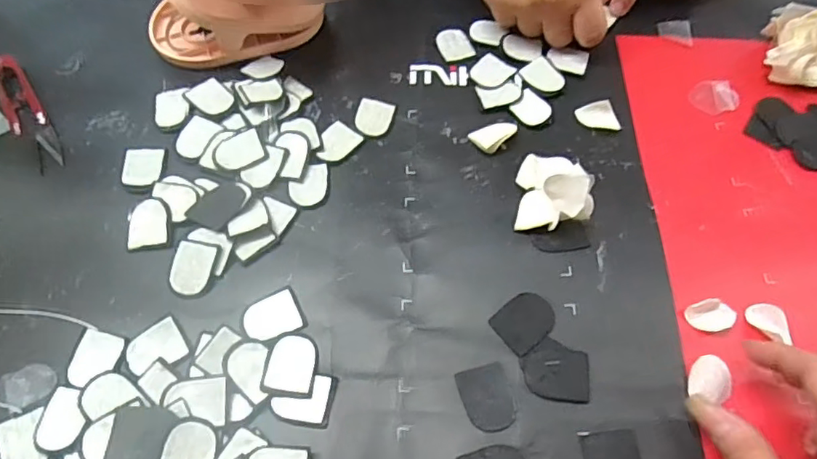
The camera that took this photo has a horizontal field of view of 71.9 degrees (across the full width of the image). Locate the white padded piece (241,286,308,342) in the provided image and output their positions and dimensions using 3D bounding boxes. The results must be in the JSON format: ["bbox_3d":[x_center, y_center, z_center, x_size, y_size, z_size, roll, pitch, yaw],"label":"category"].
[{"bbox_3d":[-0.076,0.048,0.315,0.032,0.004,0.027,-22,64,-14],"label":"white padded piece"}]

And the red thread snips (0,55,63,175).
[{"bbox_3d":[-0.258,-0.081,0.377,0.023,0.011,0.101,-28,66,-17],"label":"red thread snips"}]

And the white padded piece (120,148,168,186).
[{"bbox_3d":[-0.169,-0.041,0.358,0.024,0.004,0.030,-2,61,-4],"label":"white padded piece"}]

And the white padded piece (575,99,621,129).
[{"bbox_3d":[0.134,-0.081,0.396,0.027,0.010,0.021,-5,62,-6],"label":"white padded piece"}]

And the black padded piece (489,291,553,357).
[{"bbox_3d":[0.067,0.051,0.319,0.034,0.004,0.028,-34,68,-19],"label":"black padded piece"}]

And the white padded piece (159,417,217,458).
[{"bbox_3d":[-0.107,0.109,0.274,0.025,0.004,0.033,17,63,-20],"label":"white padded piece"}]

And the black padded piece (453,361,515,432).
[{"bbox_3d":[0.042,0.090,0.301,0.026,0.004,0.034,-12,62,-9],"label":"black padded piece"}]

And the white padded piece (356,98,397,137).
[{"bbox_3d":[-0.024,-0.077,0.386,0.024,0.004,0.030,10,61,3],"label":"white padded piece"}]

